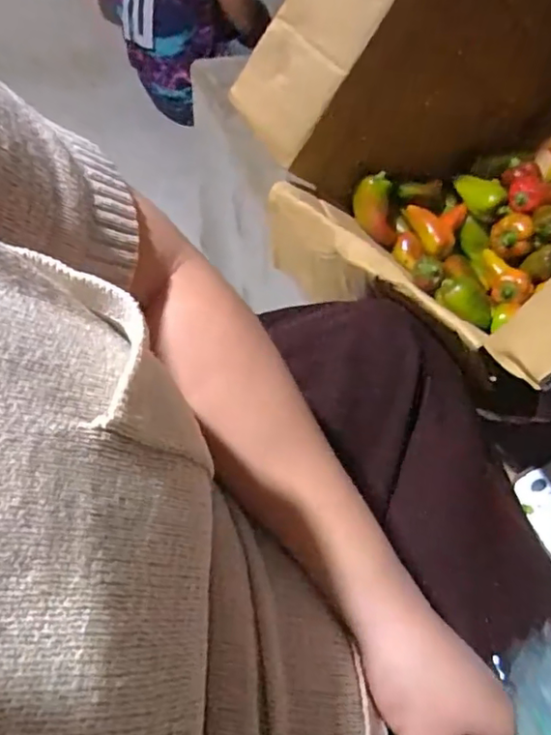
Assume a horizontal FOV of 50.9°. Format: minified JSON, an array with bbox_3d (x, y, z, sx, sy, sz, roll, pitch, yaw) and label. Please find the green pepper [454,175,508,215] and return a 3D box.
[{"bbox_3d":[0.242,-0.207,0.691,0.059,0.032,0.033,19,50,15],"label":"green pepper"}]

